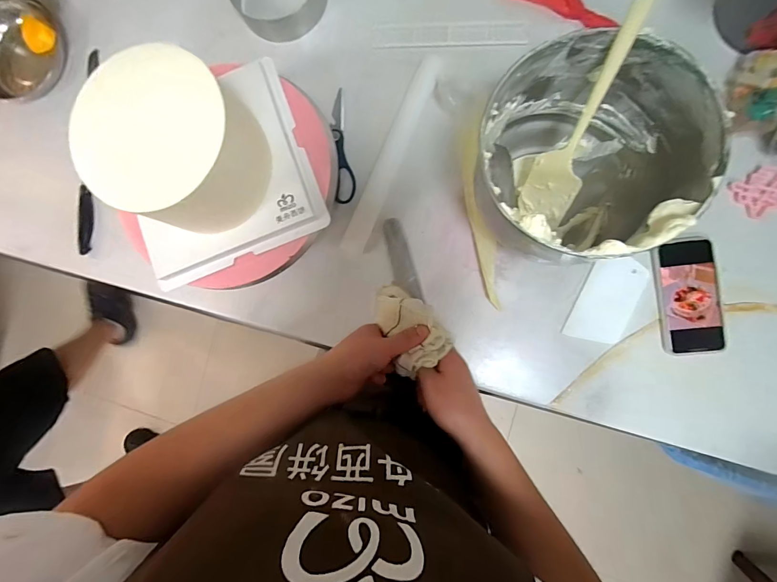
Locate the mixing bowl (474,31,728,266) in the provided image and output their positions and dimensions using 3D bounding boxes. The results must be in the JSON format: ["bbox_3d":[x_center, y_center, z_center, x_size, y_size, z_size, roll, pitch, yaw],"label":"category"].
[{"bbox_3d":[0.225,-0.141,0.458,0.199,0.211,0.219,-5,88,7],"label":"mixing bowl"}]

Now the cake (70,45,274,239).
[{"bbox_3d":[-0.228,-0.154,0.408,0.156,0.112,0.154,21,92,7],"label":"cake"}]

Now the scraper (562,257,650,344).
[{"bbox_3d":[0.319,0.014,0.542,0.073,0.006,0.130,23,98,17],"label":"scraper"}]

